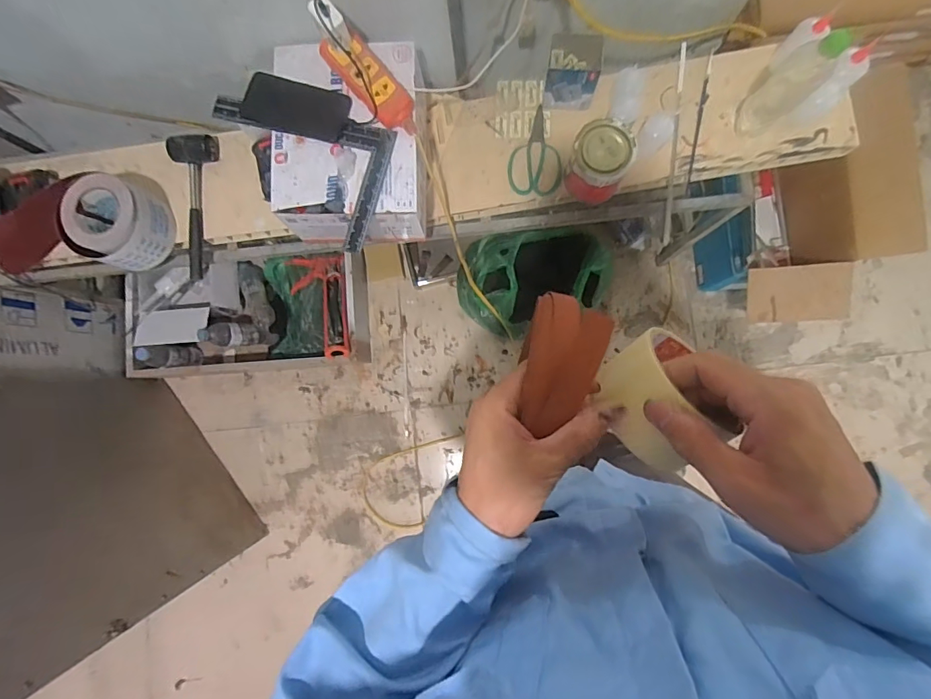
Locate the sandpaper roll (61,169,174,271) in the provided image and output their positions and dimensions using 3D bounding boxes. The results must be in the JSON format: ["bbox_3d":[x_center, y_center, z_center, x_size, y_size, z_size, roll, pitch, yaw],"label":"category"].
[{"bbox_3d":[-0.618,-0.235,0.849,0.138,0.108,0.165,31,87,6],"label":"sandpaper roll"}]

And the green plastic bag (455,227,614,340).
[{"bbox_3d":[0.170,-0.174,1.227,0.374,0.220,0.243,-9,84,3],"label":"green plastic bag"}]

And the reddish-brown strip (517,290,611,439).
[{"bbox_3d":[0.059,0.009,0.298,0.047,0.026,0.088,12,86,4],"label":"reddish-brown strip"}]

